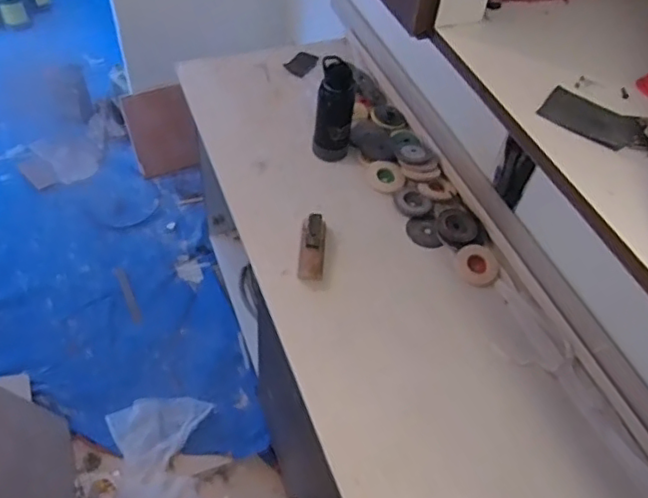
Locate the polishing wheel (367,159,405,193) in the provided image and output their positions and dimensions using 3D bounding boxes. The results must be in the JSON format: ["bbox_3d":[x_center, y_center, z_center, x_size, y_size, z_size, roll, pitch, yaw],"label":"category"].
[{"bbox_3d":[0.153,-0.185,1.464,0.087,0.016,0.104,-13,54,-15],"label":"polishing wheel"}]

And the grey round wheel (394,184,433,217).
[{"bbox_3d":[0.214,-0.116,1.408,0.081,0.018,0.088,2,51,-3],"label":"grey round wheel"}]

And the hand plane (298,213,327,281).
[{"bbox_3d":[-0.025,-0.004,1.277,0.056,0.051,0.161,5,51,-1],"label":"hand plane"}]

